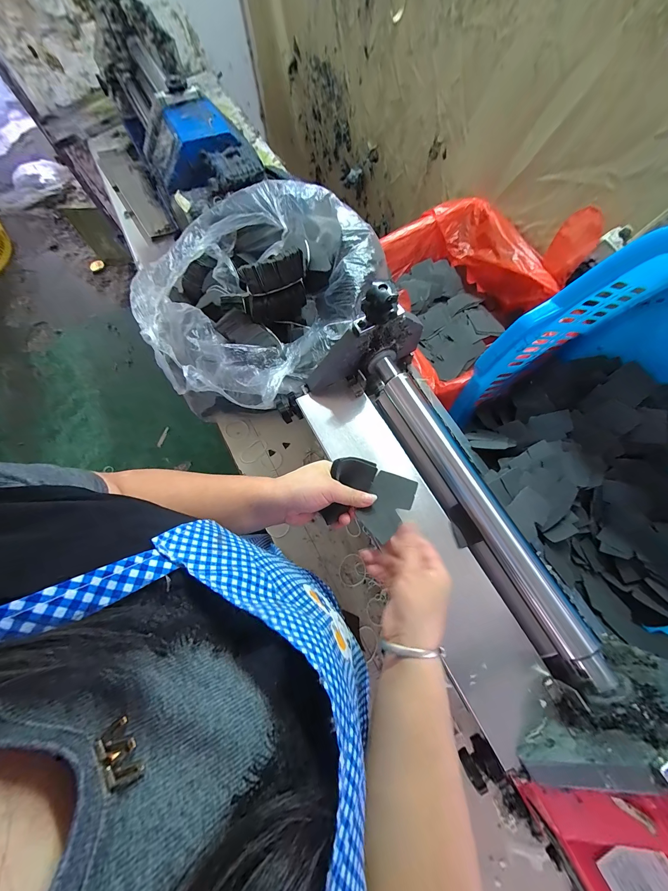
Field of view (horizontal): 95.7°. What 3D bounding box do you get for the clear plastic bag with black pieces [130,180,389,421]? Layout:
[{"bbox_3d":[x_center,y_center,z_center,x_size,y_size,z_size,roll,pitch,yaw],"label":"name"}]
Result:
[{"bbox_3d":[-0.157,-0.270,0.558,0.386,0.190,0.404,26,75,10],"label":"clear plastic bag with black pieces"}]

